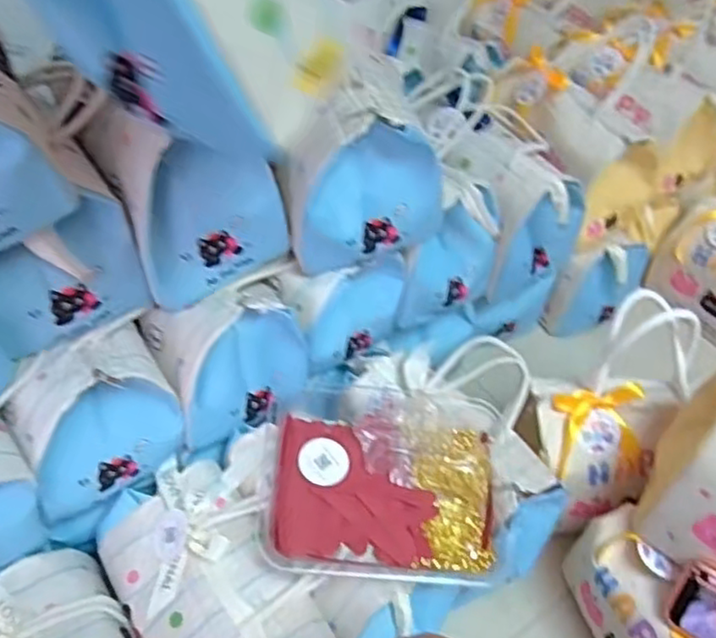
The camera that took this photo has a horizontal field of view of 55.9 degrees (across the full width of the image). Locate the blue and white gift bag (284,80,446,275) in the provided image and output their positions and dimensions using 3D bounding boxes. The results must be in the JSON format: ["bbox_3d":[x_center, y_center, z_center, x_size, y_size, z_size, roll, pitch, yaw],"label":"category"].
[{"bbox_3d":[0.009,-0.139,0.706,0.161,0.181,0.080,-11,50,-14],"label":"blue and white gift bag"}]

